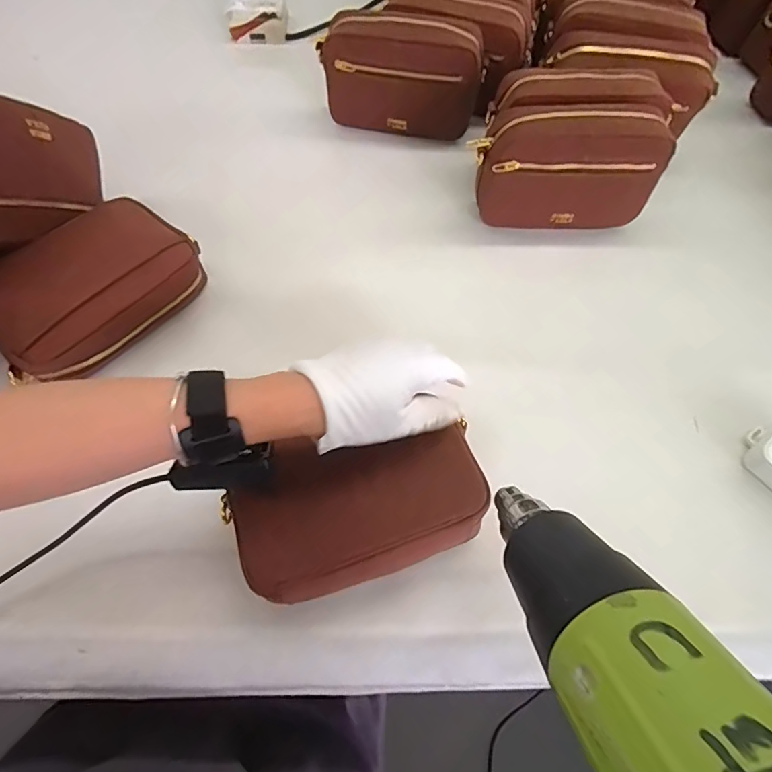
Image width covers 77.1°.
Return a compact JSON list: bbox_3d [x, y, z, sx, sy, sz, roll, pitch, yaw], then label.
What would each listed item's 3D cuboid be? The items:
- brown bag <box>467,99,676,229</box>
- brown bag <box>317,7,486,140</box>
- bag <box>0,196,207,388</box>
[{"bbox_3d":[0.198,-0.238,0.539,0.197,0.133,0.054,0,62,-2],"label":"brown bag"},{"bbox_3d":[0.021,-0.397,0.622,0.198,0.126,0.057,6,62,1],"label":"brown bag"},{"bbox_3d":[-0.287,-0.090,0.479,0.136,0.077,0.199,28,64,12],"label":"bag"}]

